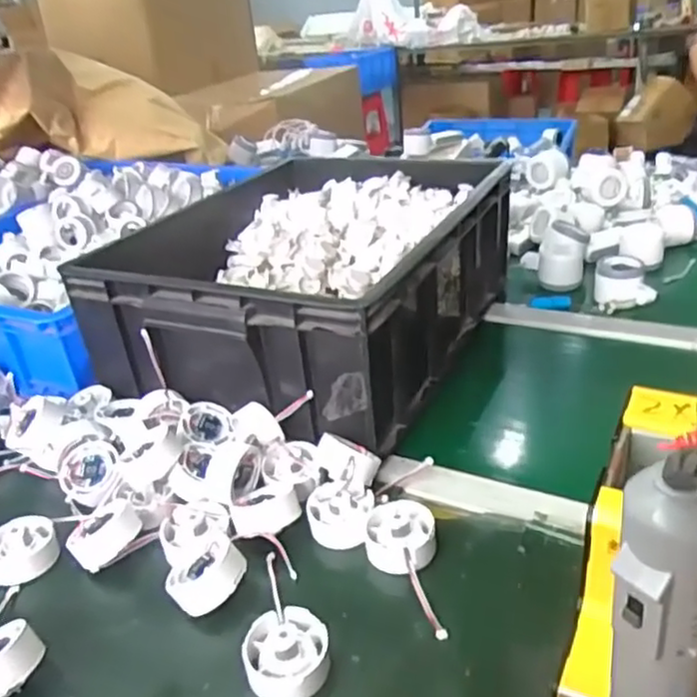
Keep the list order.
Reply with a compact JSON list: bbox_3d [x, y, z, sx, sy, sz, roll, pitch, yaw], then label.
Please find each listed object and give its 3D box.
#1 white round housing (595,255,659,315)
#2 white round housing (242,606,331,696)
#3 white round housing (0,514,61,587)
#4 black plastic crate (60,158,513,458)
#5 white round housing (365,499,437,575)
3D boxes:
[{"bbox_3d":[0.353,-0.084,0.853,0.062,0.045,0.070,-2,29,7],"label":"white round housing"},{"bbox_3d":[-0.041,0.201,0.437,0.053,0.028,0.057,-5,29,3],"label":"white round housing"},{"bbox_3d":[-0.271,0.163,0.546,0.058,0.032,0.058,-5,29,3],"label":"white round housing"},{"bbox_3d":[-0.036,-0.095,0.791,0.350,0.161,0.460,10,33,27],"label":"black plastic crate"},{"bbox_3d":[0.041,0.142,0.519,0.053,0.024,0.063,-1,29,9],"label":"white round housing"}]

